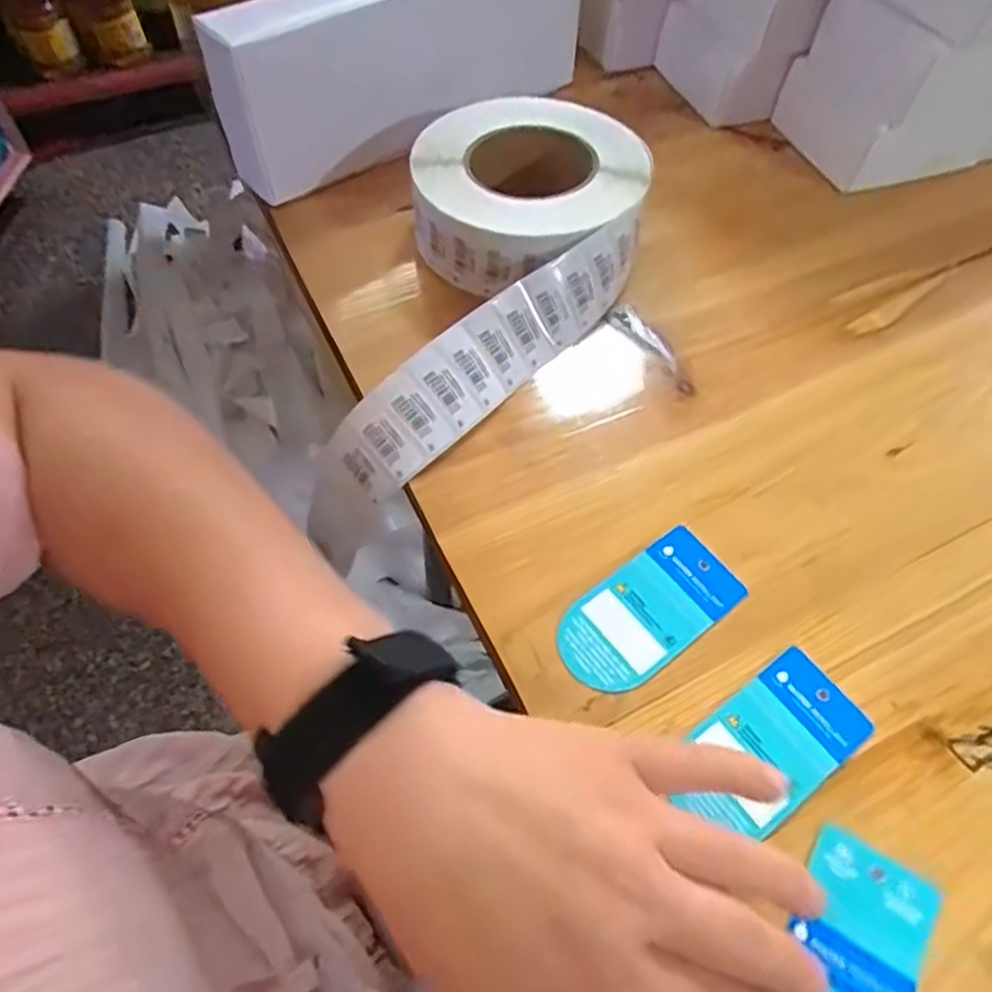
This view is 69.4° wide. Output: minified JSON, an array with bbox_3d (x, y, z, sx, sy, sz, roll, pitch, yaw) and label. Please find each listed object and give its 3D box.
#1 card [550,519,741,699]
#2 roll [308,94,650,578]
[{"bbox_3d":[0.071,0.054,0.336,0.092,0.004,0.047,-33,66,-21],"label":"card"},{"bbox_3d":[-0.010,-0.119,0.421,0.144,0.050,0.338,21,70,9],"label":"roll"}]

